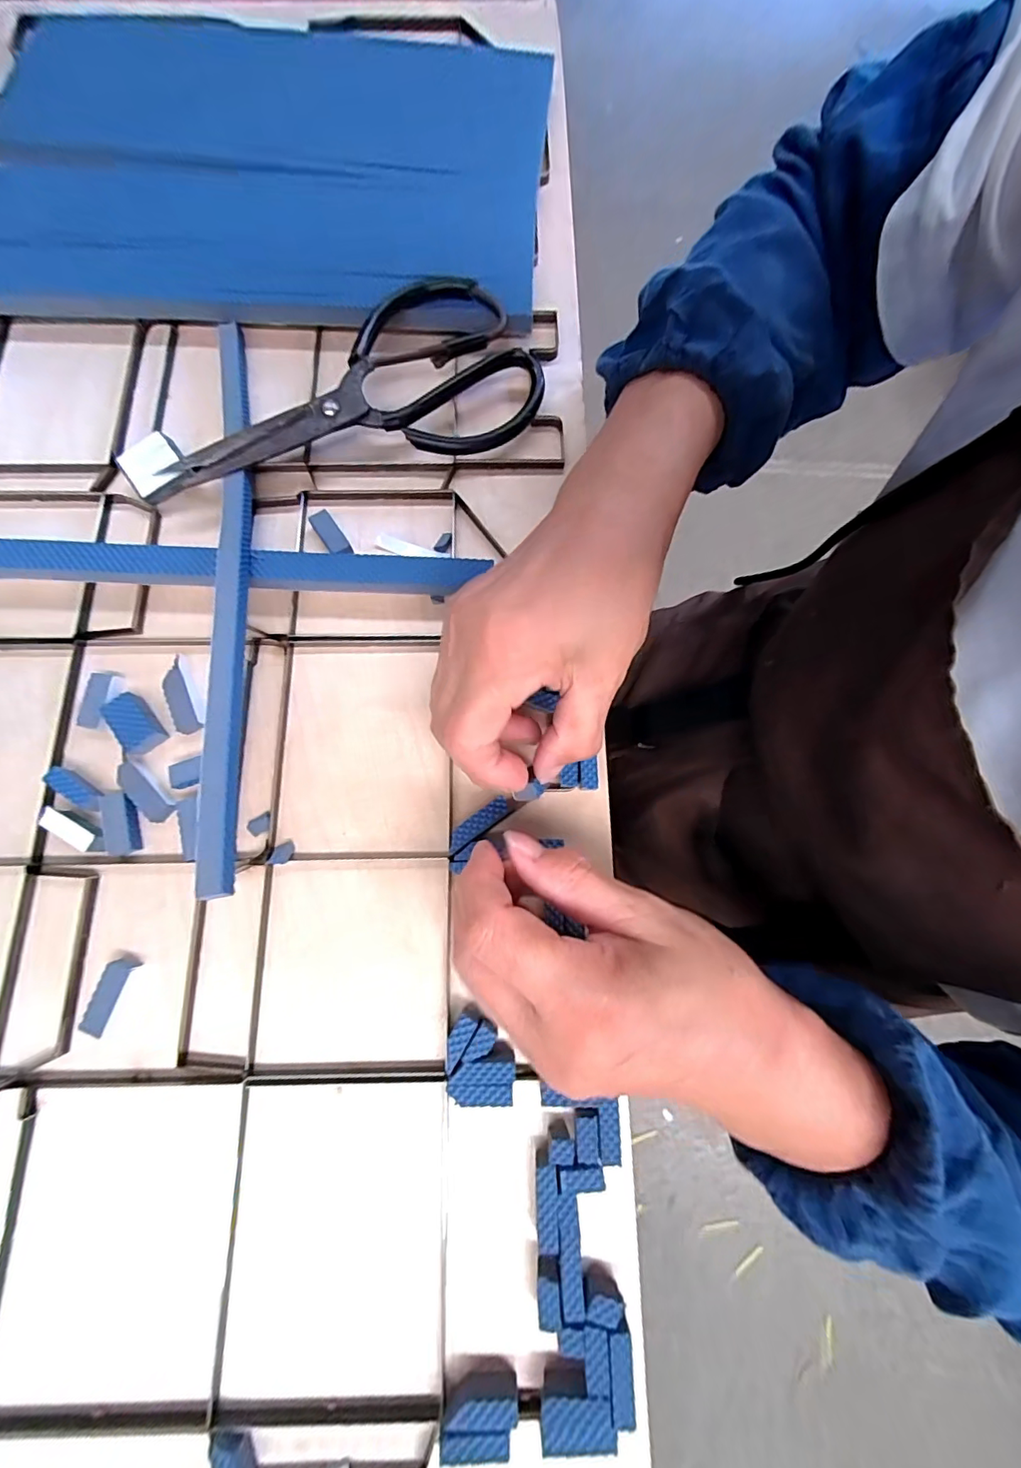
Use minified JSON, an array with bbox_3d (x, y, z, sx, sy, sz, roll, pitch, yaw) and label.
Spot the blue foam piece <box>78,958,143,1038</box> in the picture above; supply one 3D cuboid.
[{"bbox_3d":[-0.181,0.118,0.224,0.011,0.007,0.030,19,76,4],"label":"blue foam piece"}]

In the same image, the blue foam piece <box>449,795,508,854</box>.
[{"bbox_3d":[-0.016,0.043,0.243,0.035,0.011,0.009,-35,79,-9],"label":"blue foam piece"}]

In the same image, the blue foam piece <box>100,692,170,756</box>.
[{"bbox_3d":[-0.191,-0.006,0.252,0.018,0.010,0.031,-38,79,-10],"label":"blue foam piece"}]

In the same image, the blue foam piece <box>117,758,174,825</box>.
[{"bbox_3d":[-0.180,0.028,0.246,0.012,0.008,0.034,-44,80,-11],"label":"blue foam piece"}]

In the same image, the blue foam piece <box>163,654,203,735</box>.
[{"bbox_3d":[-0.171,-0.019,0.259,0.010,0.009,0.039,-18,76,-6],"label":"blue foam piece"}]

